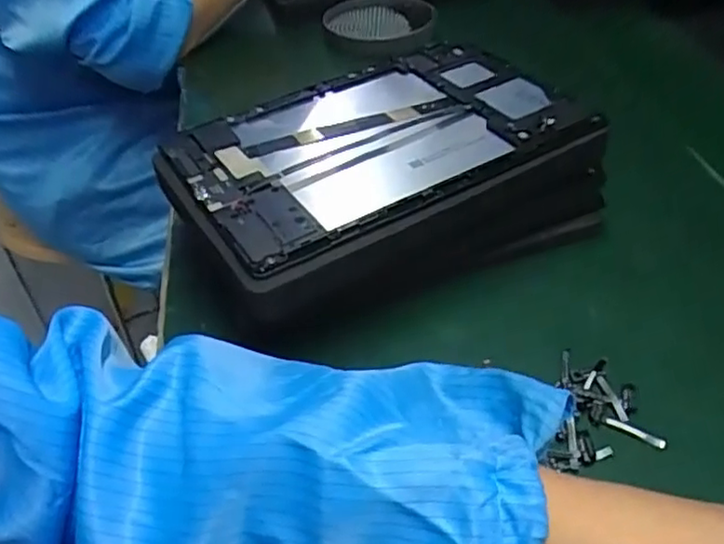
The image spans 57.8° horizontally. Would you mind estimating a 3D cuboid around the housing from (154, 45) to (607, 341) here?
[{"bbox_3d":[0.009,-0.058,0.420,0.250,0.063,0.175,-26,47,-24],"label":"housing"}]

